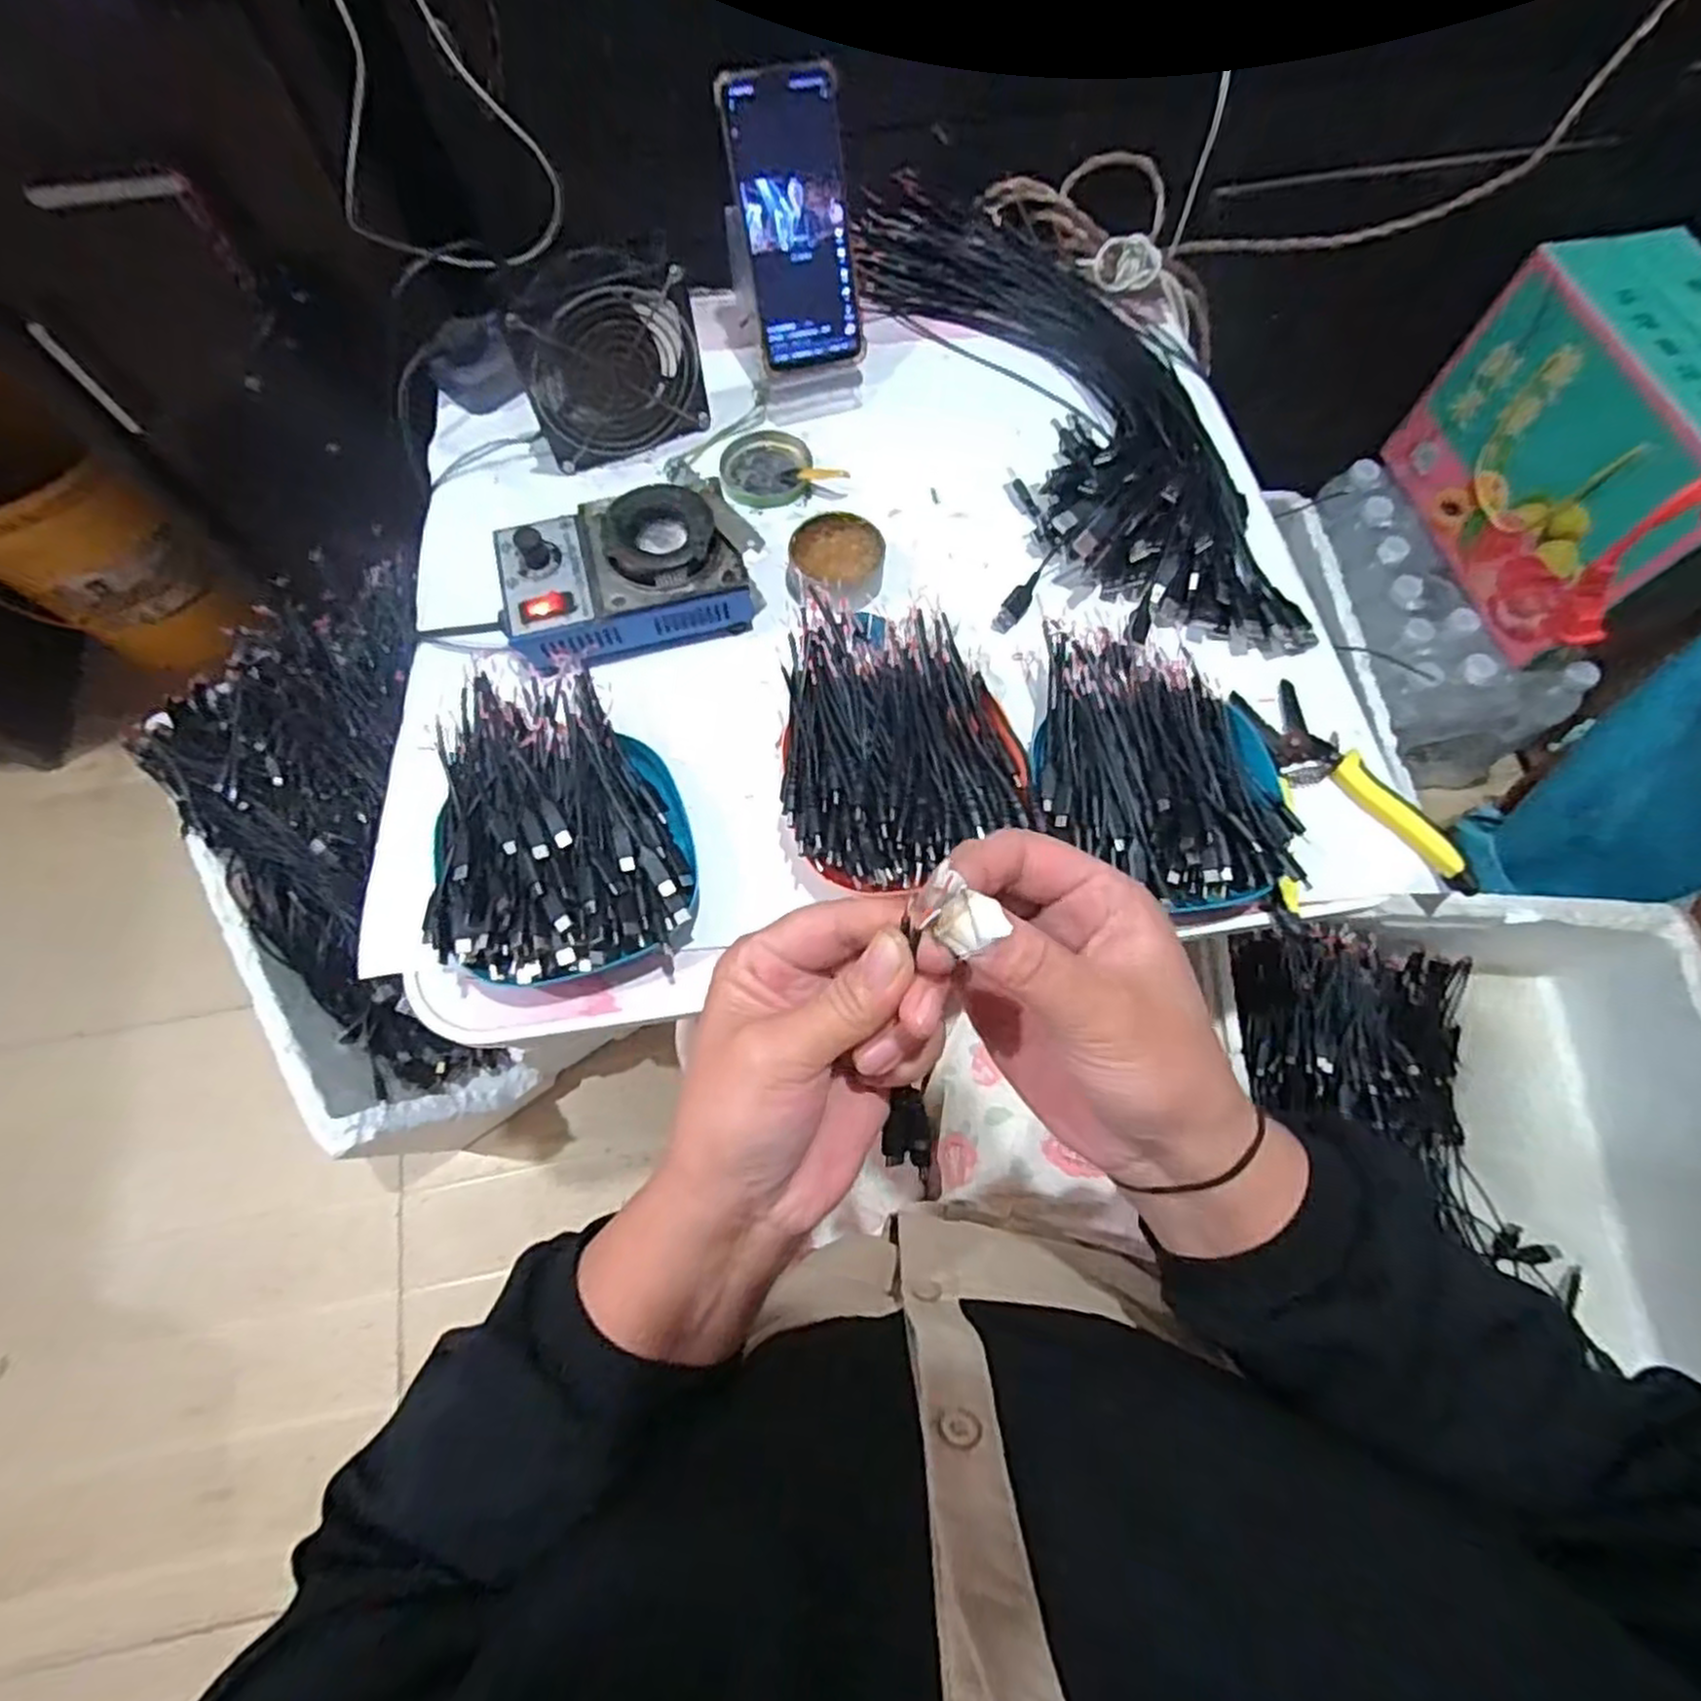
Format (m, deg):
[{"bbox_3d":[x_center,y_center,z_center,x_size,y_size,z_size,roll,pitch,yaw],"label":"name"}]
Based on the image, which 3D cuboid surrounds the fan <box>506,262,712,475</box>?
[{"bbox_3d":[-0.165,-0.337,0.539,0.120,0.111,0.049,-19,71,-7],"label":"fan"}]

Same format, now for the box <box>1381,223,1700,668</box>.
[{"bbox_3d":[0.764,-0.404,0.792,0.184,0.230,0.332,-15,71,-6],"label":"box"}]

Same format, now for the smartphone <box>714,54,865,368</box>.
[{"bbox_3d":[-0.037,-0.437,0.547,0.076,0.171,0.011,-12,32,-5],"label":"smartphone"}]

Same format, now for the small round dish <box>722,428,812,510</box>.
[{"bbox_3d":[-0.063,-0.284,0.578,0.064,0.010,0.070,0,70,0],"label":"small round dish"}]

